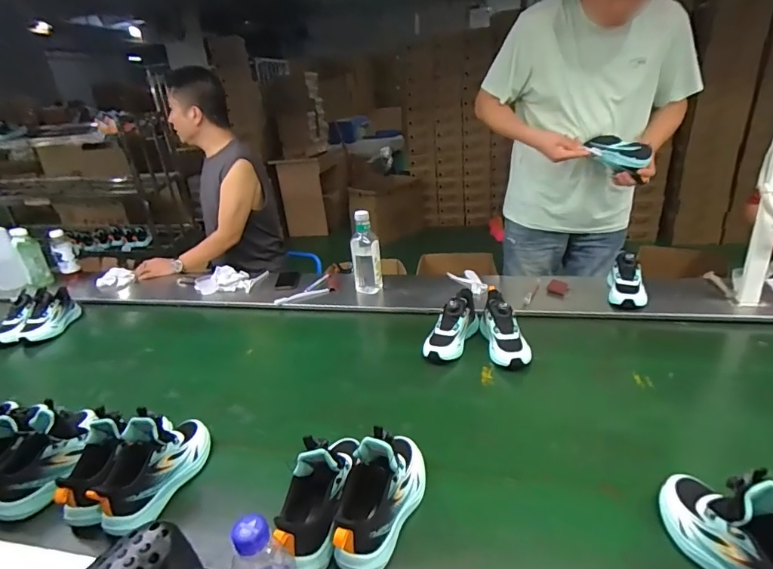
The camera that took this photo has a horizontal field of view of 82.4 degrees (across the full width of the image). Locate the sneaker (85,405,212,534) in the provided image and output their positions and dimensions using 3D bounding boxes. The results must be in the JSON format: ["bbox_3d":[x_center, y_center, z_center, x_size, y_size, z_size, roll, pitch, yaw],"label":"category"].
[{"bbox_3d":[-0.366,0.266,0.696,0.095,0.119,0.207,-1,24,7],"label":"sneaker"}]

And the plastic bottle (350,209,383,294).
[{"bbox_3d":[-0.061,-0.087,1.319,0.083,0.240,0.078,-7,24,-6],"label":"plastic bottle"}]

